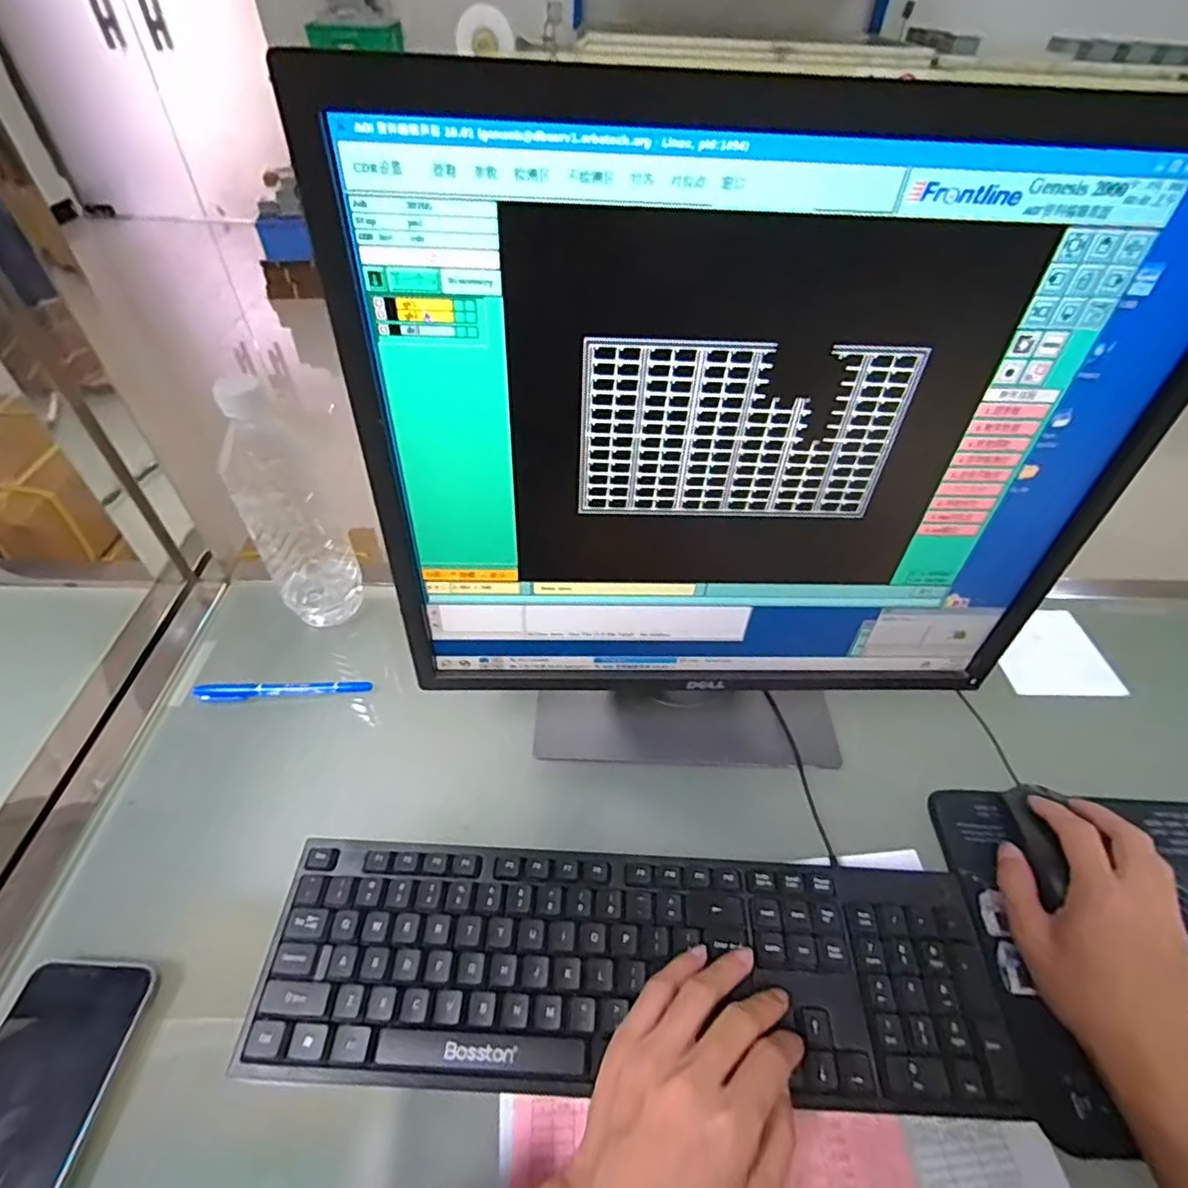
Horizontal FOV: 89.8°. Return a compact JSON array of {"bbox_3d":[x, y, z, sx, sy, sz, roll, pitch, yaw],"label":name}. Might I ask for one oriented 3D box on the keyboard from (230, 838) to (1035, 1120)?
[{"bbox_3d":[0.025,0.221,0.358,0.427,0.015,0.121,3,47,0],"label":"keyboard"}]

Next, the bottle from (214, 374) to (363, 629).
[{"bbox_3d":[-0.254,-0.069,0.495,0.070,0.224,0.056,-25,53,-24],"label":"bottle"}]

